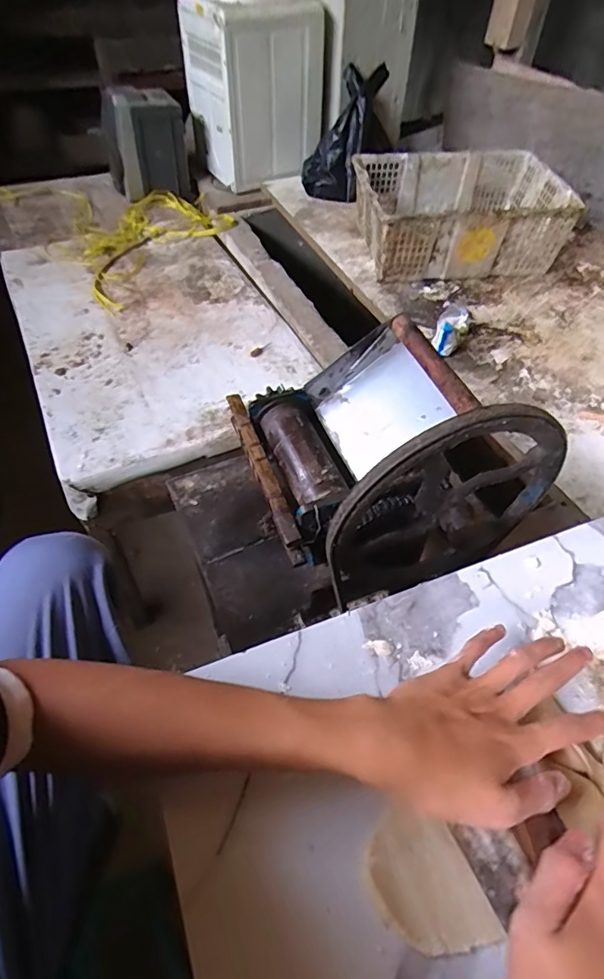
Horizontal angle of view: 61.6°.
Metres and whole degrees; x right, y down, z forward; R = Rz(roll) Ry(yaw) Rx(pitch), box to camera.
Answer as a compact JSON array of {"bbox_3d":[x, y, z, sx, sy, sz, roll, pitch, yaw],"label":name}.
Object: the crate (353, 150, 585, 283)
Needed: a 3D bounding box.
[{"bbox_3d":[0.376,-0.700,1.259,0.472,0.136,0.365,-1,53,-6],"label":"crate"}]

